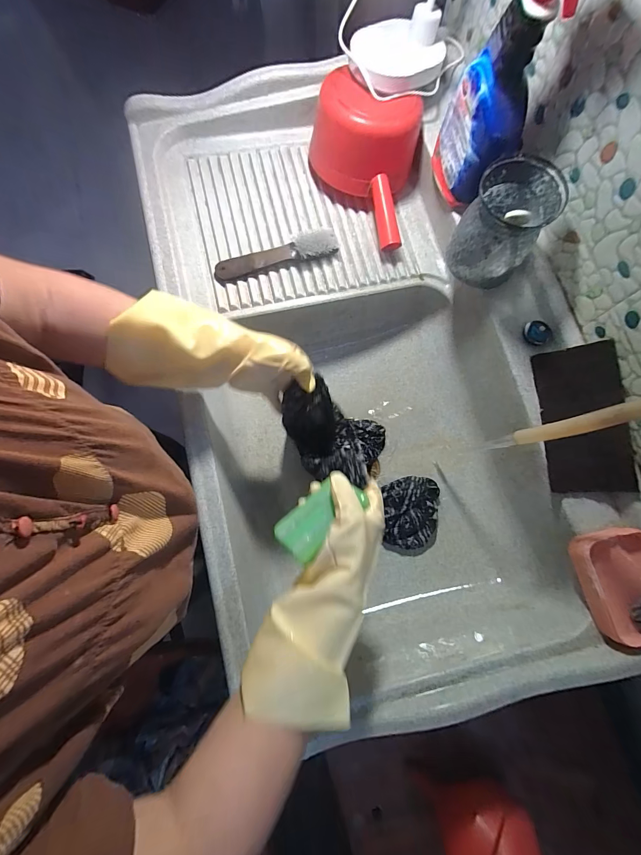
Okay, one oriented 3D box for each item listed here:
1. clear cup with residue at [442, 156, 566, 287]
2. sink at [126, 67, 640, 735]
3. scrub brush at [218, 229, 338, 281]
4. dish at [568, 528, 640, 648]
[{"bbox_3d":[0.240,-0.267,0.456,0.098,0.129,0.095,0,79,1],"label":"clear cup with residue"},{"bbox_3d":[0.050,-0.091,0.579,0.516,0.241,0.957,-14,79,-2],"label":"sink"},{"bbox_3d":[-0.072,-0.285,0.572,0.205,0.025,0.039,-16,79,-2],"label":"scrub brush"},{"bbox_3d":[0.366,0.188,0.414,0.091,0.025,0.125,-12,79,-1],"label":"dish"}]

